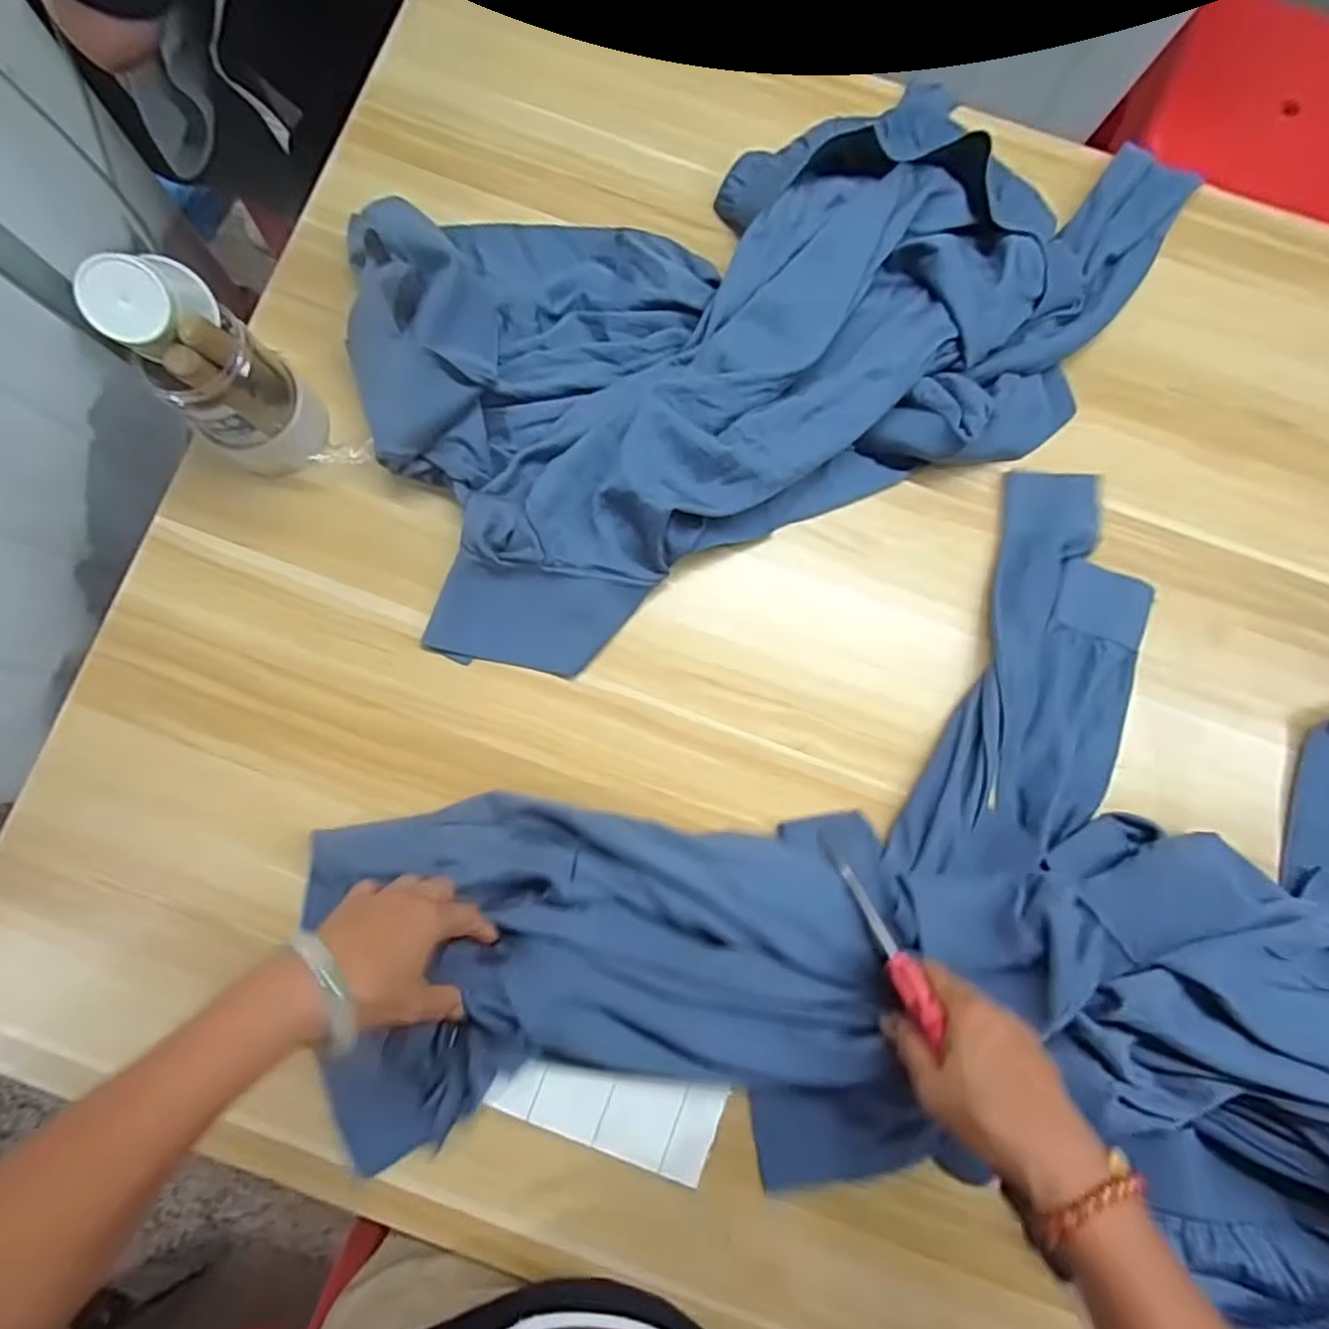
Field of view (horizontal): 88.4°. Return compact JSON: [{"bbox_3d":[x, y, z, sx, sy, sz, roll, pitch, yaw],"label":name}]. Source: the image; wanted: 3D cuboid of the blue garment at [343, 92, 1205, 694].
[{"bbox_3d":[0.103,-0.252,0.536,0.732,0.068,0.369,-15,85,-3],"label":"blue garment"}]

